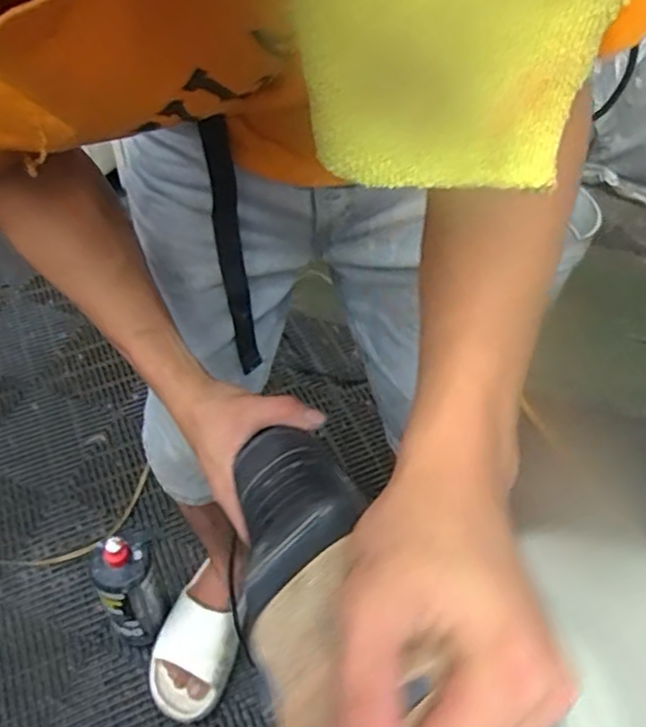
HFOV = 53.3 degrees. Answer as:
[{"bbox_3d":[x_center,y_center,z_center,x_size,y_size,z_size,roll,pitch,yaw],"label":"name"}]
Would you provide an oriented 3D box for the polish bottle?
[{"bbox_3d":[-0.278,0.329,0.927,0.091,0.258,0.079,-35,58,-27],"label":"polish bottle"}]

